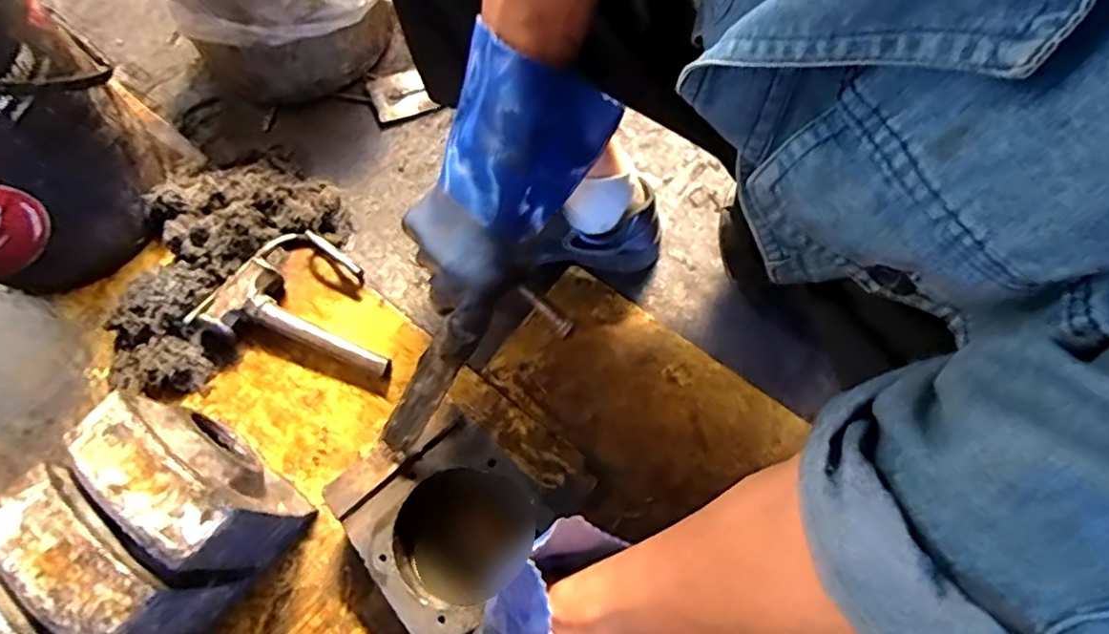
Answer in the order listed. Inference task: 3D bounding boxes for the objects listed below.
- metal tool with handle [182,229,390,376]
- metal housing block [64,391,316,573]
[{"bbox_3d":[-0.287,-0.026,0.708,0.236,0.047,0.154,12,67,8],"label":"metal tool with handle"},{"bbox_3d":[-0.325,0.152,0.564,0.158,0.189,0.085,40,74,18],"label":"metal housing block"}]

